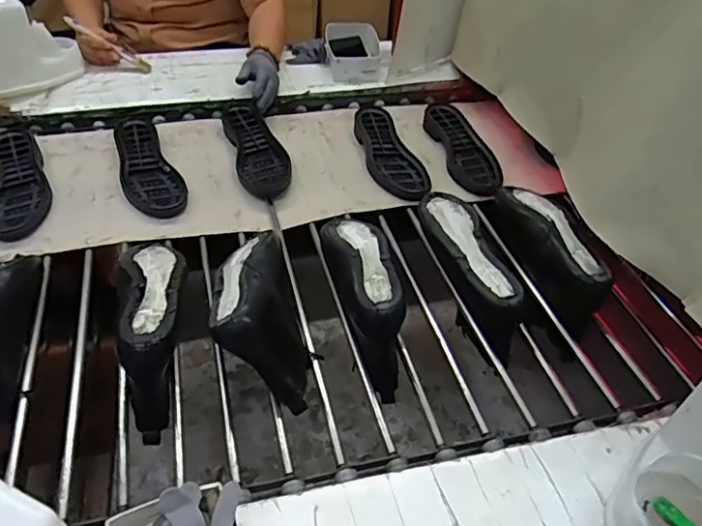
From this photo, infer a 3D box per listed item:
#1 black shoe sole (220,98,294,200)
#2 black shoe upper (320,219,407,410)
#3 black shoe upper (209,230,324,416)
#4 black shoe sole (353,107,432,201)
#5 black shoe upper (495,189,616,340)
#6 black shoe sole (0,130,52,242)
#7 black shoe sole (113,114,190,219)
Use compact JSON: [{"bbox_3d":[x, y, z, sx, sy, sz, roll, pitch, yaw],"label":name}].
[{"bbox_3d":[-0.178,-0.224,1.022,0.093,0.037,0.270,-12,47,-16],"label":"black shoe sole"},{"bbox_3d":[0.019,0.020,0.751,0.087,0.105,0.303,-4,45,-8],"label":"black shoe upper"},{"bbox_3d":[-0.116,0.054,0.702,0.113,0.112,0.259,-4,45,-8],"label":"black shoe upper"},{"bbox_3d":[0.069,-0.209,1.020,0.088,0.025,0.301,-11,47,-15],"label":"black shoe sole"},{"bbox_3d":[0.296,-0.024,0.813,0.069,0.079,0.255,-9,46,-13],"label":"black shoe upper"},{"bbox_3d":[-0.565,-0.141,0.917,0.095,0.025,0.266,-15,48,-18],"label":"black shoe sole"},{"bbox_3d":[-0.367,-0.179,0.964,0.095,0.028,0.271,-21,50,-23],"label":"black shoe sole"}]

